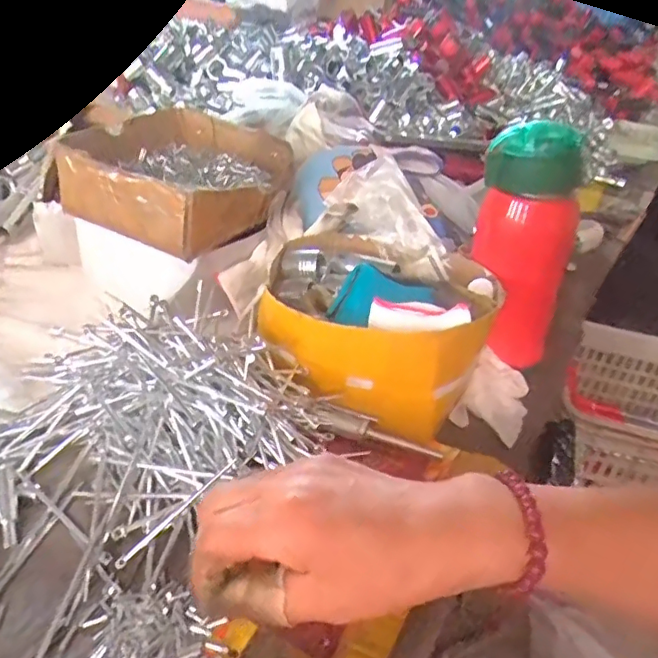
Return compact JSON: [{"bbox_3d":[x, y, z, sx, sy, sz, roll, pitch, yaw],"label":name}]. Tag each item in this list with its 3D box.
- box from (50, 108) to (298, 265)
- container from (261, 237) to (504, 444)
[{"bbox_3d":[-0.132,-0.145,0.530,0.179,0.054,0.178,24,37,23],"label":"box"},{"bbox_3d":[0.034,-0.006,0.456,0.179,0.080,0.141,16,34,13],"label":"container"}]

